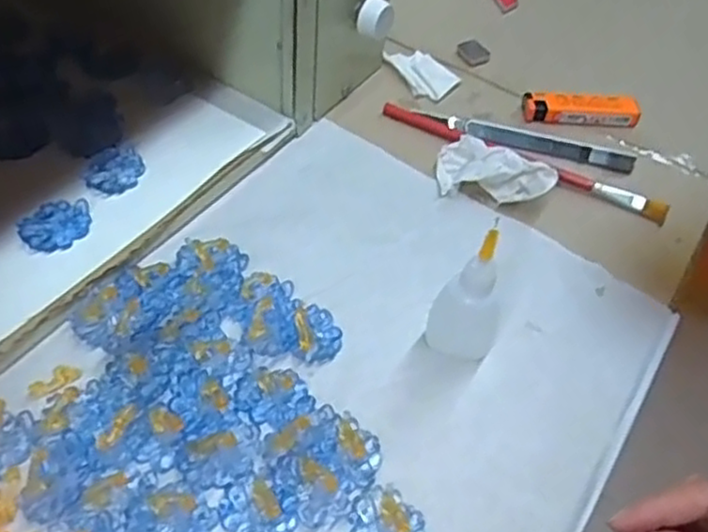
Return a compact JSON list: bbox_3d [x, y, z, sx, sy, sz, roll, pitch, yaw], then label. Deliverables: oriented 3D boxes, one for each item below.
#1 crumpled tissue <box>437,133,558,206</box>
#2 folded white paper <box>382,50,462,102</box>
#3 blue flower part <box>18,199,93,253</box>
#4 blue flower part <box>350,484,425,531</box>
[{"bbox_3d":[0.088,-0.057,0.459,0.078,0.019,0.047,22,50,30],"label":"crumpled tissue"},{"bbox_3d":[0.049,-0.144,0.536,0.035,0.008,0.060,-34,61,-29],"label":"folded white paper"},{"bbox_3d":[-0.159,-0.022,0.390,0.036,0.004,0.029,-24,56,-24],"label":"blue flower part"},{"bbox_3d":[0.016,0.114,0.317,0.030,0.007,0.036,-35,61,-30],"label":"blue flower part"}]

